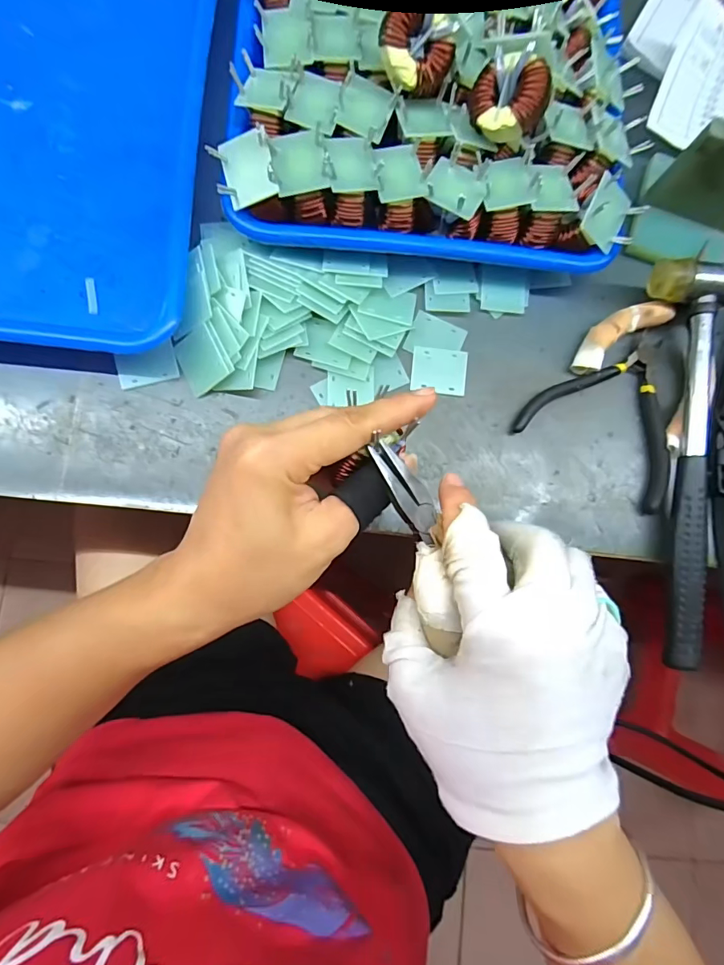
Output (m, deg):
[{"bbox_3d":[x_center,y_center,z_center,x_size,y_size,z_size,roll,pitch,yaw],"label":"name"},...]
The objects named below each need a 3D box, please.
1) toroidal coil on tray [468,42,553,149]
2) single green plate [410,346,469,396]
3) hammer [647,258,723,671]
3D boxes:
[{"bbox_3d":[0.082,-0.213,0.255,0.040,0.017,0.041,8,108,24],"label":"toroidal coil on tray"},{"bbox_3d":[0.050,-0.072,0.295,0.035,0.004,0.029,7,83,-3],"label":"single green plate"},{"bbox_3d":[0.209,-0.012,0.282,0.056,0.035,0.241,2,83,-3],"label":"hammer"}]

